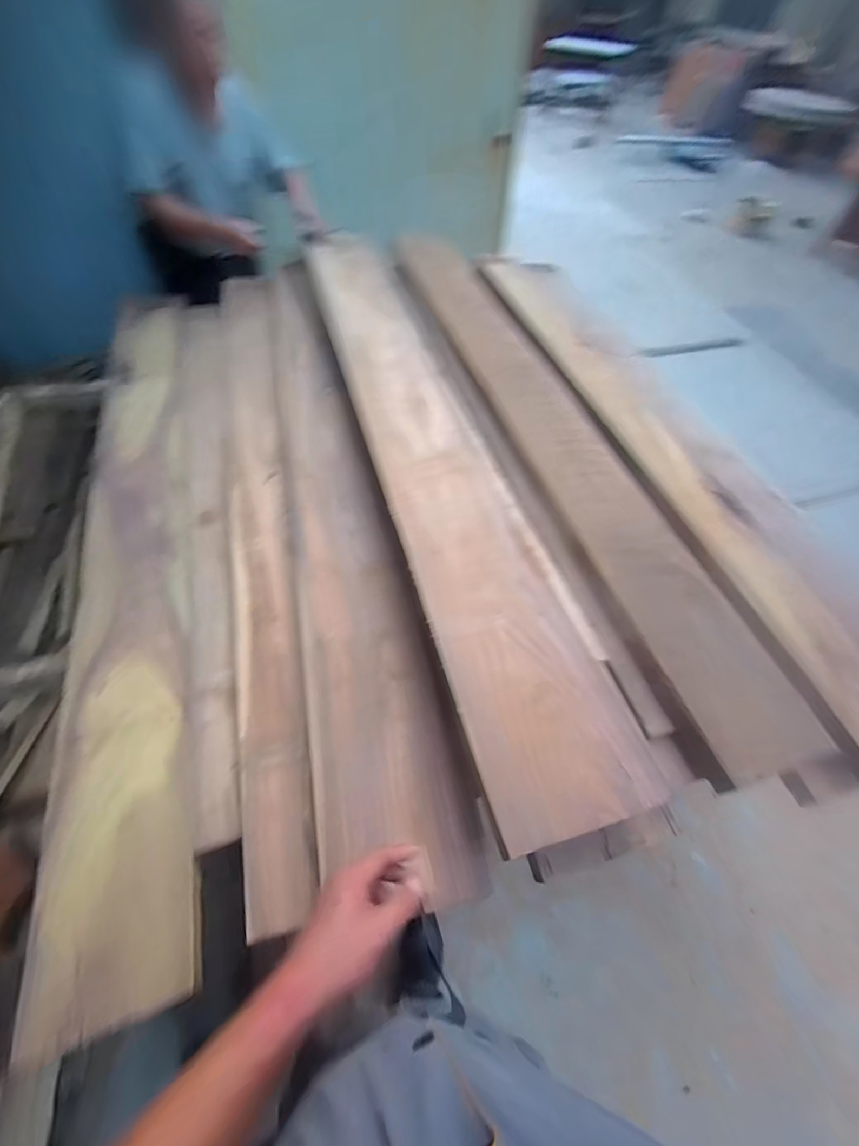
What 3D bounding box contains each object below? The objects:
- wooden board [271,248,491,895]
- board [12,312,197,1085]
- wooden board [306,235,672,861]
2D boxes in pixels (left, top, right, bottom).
[{"bbox_3d":[-0.264,-0.282,1.072,0.228,0.042,1.806,-15,58,-6],"label":"wooden board"},{"bbox_3d":[-0.708,-0.163,1.040,0.209,0.030,1.848,-11,56,-17],"label":"board"},{"bbox_3d":[-0.035,-0.388,1.011,0.264,0.028,1.741,-9,56,-17],"label":"wooden board"}]

